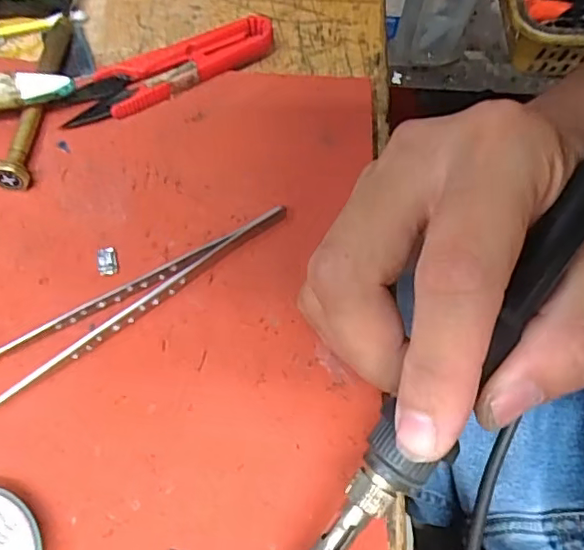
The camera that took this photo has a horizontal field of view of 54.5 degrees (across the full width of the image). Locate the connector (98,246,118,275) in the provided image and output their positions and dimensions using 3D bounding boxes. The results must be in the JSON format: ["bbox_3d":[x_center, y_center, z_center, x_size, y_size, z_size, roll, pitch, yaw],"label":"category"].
[{"bbox_3d":[-0.070,-0.006,0.213,0.007,0.004,0.012,-11,66,-9],"label":"connector"}]

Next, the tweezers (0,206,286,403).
[{"bbox_3d":[-0.060,0.008,0.205,0.132,0.009,0.020,-32,70,-17],"label":"tweezers"}]

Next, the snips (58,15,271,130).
[{"bbox_3d":[-0.053,-0.090,0.251,0.095,0.012,0.026,-23,68,-14],"label":"snips"}]

